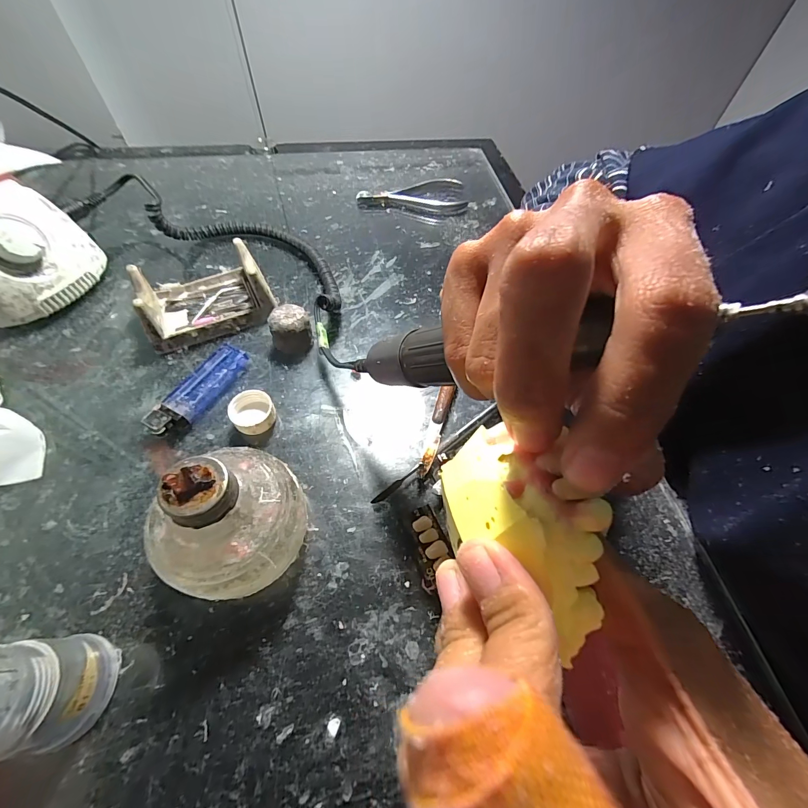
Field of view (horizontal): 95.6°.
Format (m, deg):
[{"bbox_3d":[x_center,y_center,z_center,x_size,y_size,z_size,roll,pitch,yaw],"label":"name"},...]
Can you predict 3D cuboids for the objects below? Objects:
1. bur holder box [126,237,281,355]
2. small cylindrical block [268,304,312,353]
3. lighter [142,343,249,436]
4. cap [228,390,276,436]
[{"bbox_3d":[-0.162,-0.091,0.299,0.093,0.043,0.065,-22,62,-16],"label":"bur holder box"},{"bbox_3d":[-0.088,-0.057,0.288,0.029,0.033,0.023,-18,61,-14],"label":"small cylindrical block"},{"bbox_3d":[-0.147,-0.010,0.266,0.024,0.014,0.080,25,60,13],"label":"lighter"},{"bbox_3d":[-0.107,0.006,0.258,0.028,0.016,0.035,-31,64,-20],"label":"cap"}]

